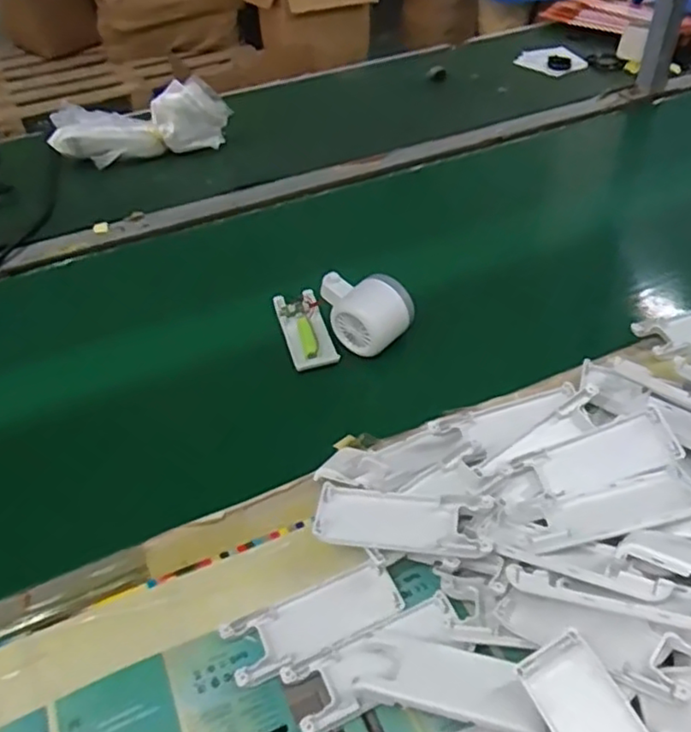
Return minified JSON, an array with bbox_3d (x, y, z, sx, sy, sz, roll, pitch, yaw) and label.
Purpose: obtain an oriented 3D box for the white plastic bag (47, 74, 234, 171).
[{"bbox_3d":[-0.271,-0.325,0.870,0.233,0.083,0.068,-11,44,-8],"label":"white plastic bag"}]

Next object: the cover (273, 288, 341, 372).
[{"bbox_3d":[-0.038,-0.038,0.610,0.041,0.015,0.100,-13,45,-11],"label":"cover"}]

